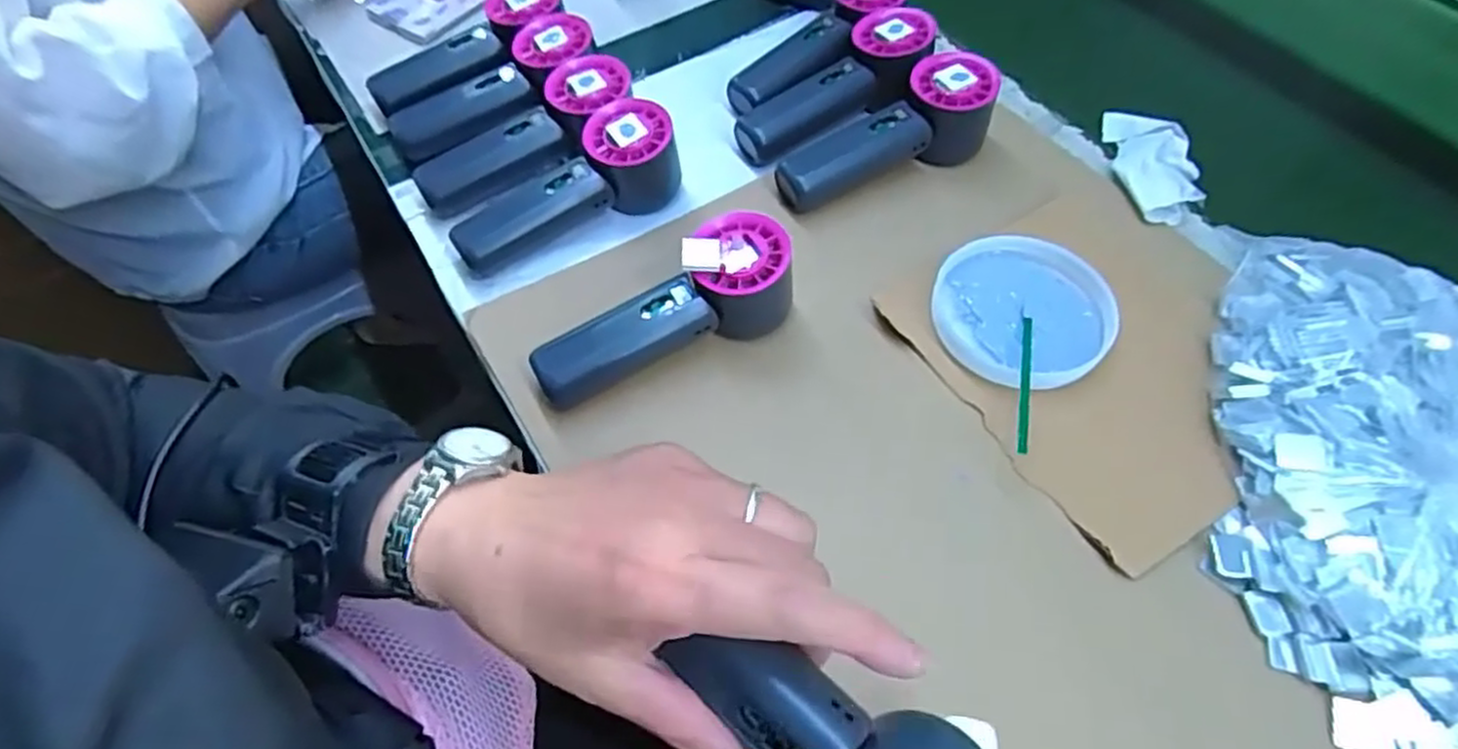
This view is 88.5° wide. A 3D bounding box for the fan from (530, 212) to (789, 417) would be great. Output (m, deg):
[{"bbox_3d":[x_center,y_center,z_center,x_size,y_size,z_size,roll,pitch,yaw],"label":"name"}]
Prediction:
[{"bbox_3d":[-0.035,-0.034,0.420,0.157,0.056,0.053,-30,61,-7],"label":"fan"}]

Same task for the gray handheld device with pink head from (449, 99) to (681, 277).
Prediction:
[{"bbox_3d":[-0.101,-0.122,0.475,0.154,0.053,0.050,-26,60,-16],"label":"gray handheld device with pink head"}]

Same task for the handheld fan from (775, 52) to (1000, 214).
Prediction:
[{"bbox_3d":[0.106,-0.157,0.506,0.159,0.051,0.054,-27,59,-2],"label":"handheld fan"}]

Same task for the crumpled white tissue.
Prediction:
[{"bbox_3d":[0.291,-0.146,0.513,0.053,0.025,0.109,10,57,7],"label":"crumpled white tissue"}]

